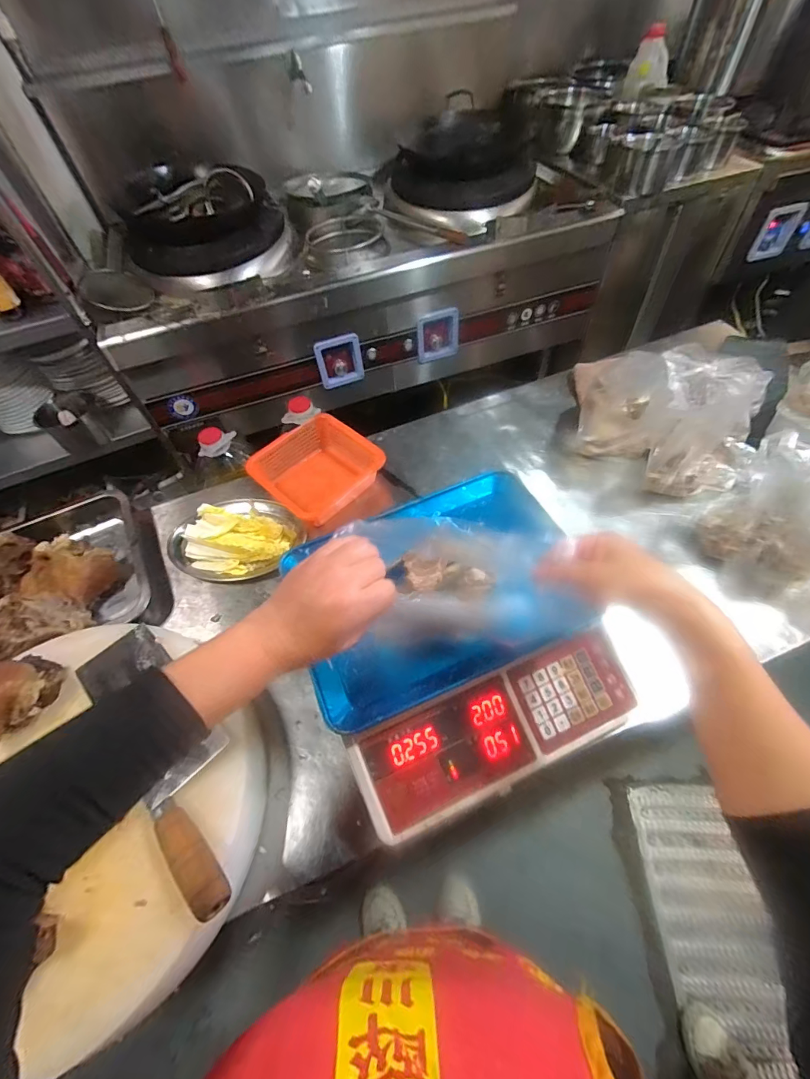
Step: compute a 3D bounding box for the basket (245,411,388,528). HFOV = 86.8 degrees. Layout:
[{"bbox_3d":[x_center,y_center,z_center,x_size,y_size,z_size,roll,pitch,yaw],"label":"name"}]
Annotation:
[{"bbox_3d":[-0.136,-0.115,0.708,0.165,0.066,0.175,35,65,25],"label":"basket"}]

